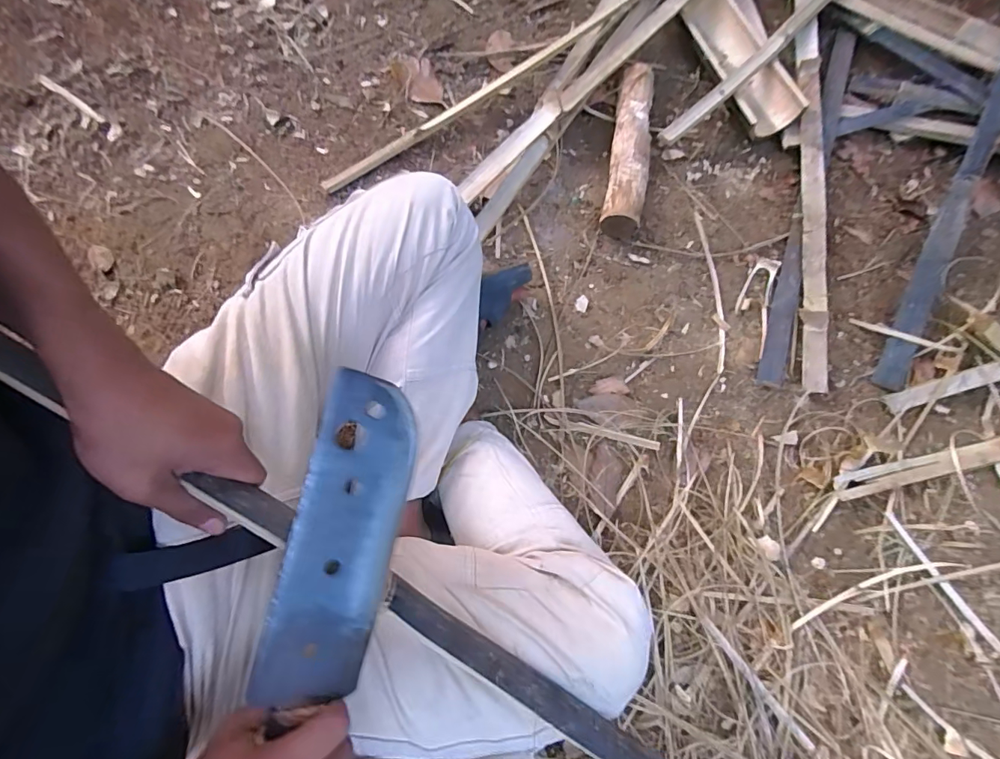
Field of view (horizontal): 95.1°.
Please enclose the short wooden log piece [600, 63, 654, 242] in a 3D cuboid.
[{"bbox_3d":[0.219,-0.387,0.767,0.065,0.059,0.318,10,74,3],"label":"short wooden log piece"}]

